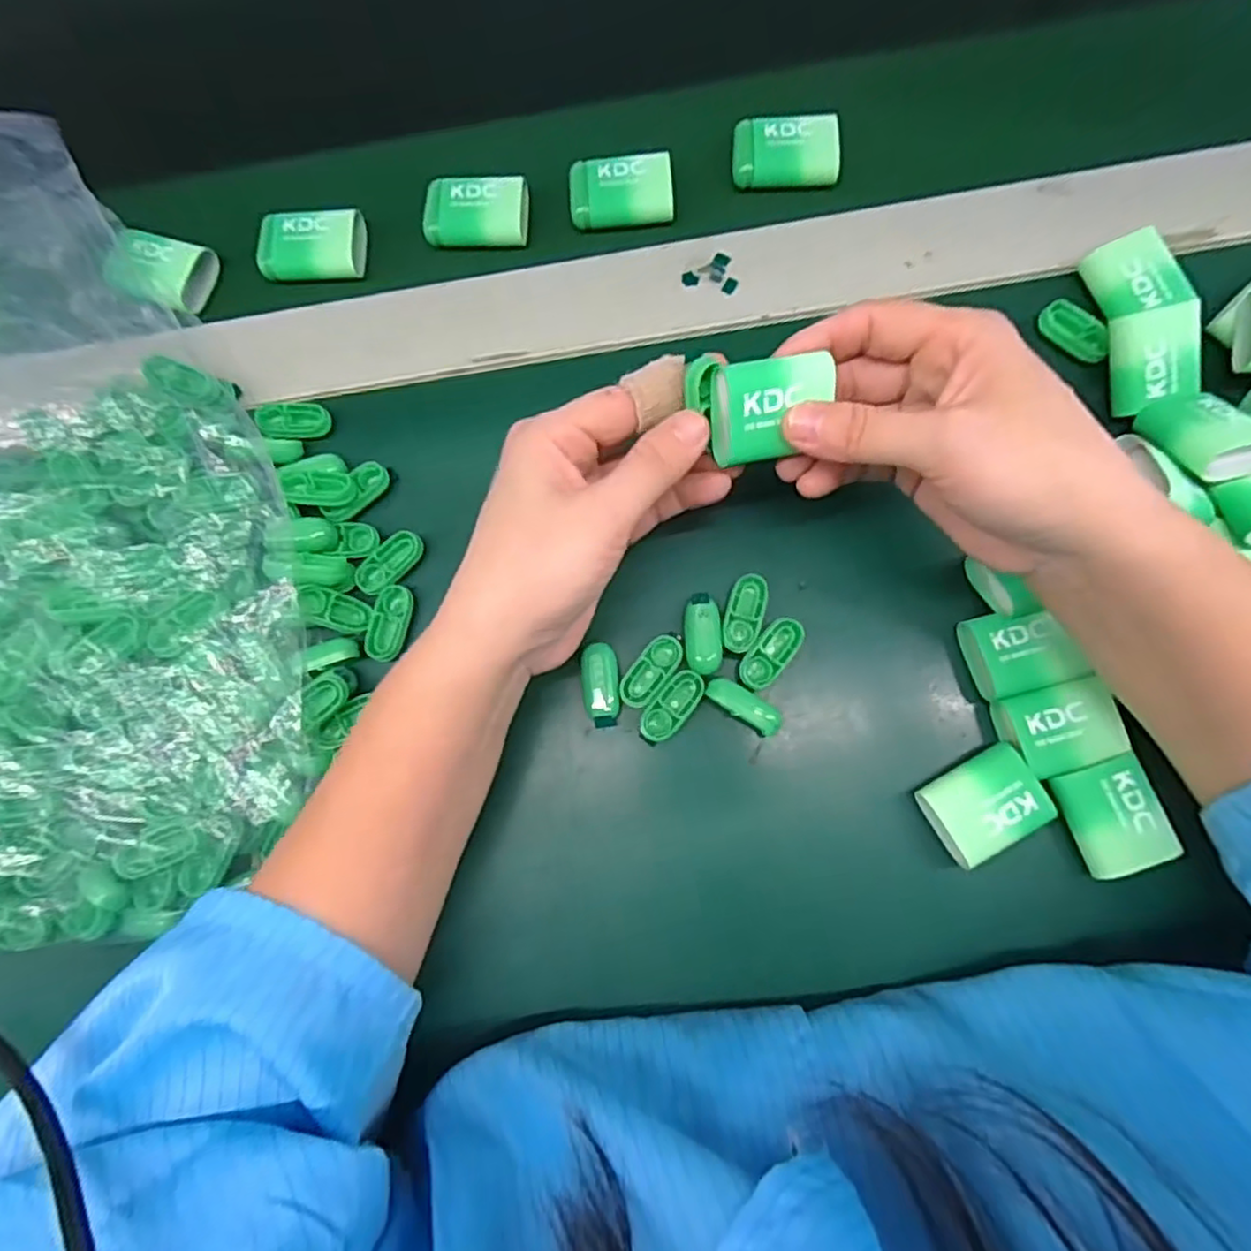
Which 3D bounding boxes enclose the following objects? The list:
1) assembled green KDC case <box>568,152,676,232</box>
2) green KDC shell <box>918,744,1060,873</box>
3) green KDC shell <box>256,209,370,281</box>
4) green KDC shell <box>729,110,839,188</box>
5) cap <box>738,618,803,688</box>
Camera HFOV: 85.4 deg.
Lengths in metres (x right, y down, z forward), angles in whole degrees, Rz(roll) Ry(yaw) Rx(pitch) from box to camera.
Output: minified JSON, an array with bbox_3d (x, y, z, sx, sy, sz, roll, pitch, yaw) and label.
[{"bbox_3d":[-0.002,-0.217,0.336,0.050,0.012,0.032,-5,79,2],"label":"assembled green KDC case"},{"bbox_3d":[0.143,0.072,0.273,0.044,0.015,0.035,-29,79,-2],"label":"green KDC shell"},{"bbox_3d":[-0.158,-0.191,0.342,0.051,0.013,0.037,5,80,4],"label":"green KDC shell"},{"bbox_3d":[0.079,-0.235,0.336,0.051,0.011,0.033,-3,79,3],"label":"green KDC shell"},{"bbox_3d":[0.063,0.012,0.292,0.017,0.006,0.034,38,84,9],"label":"cap"}]

